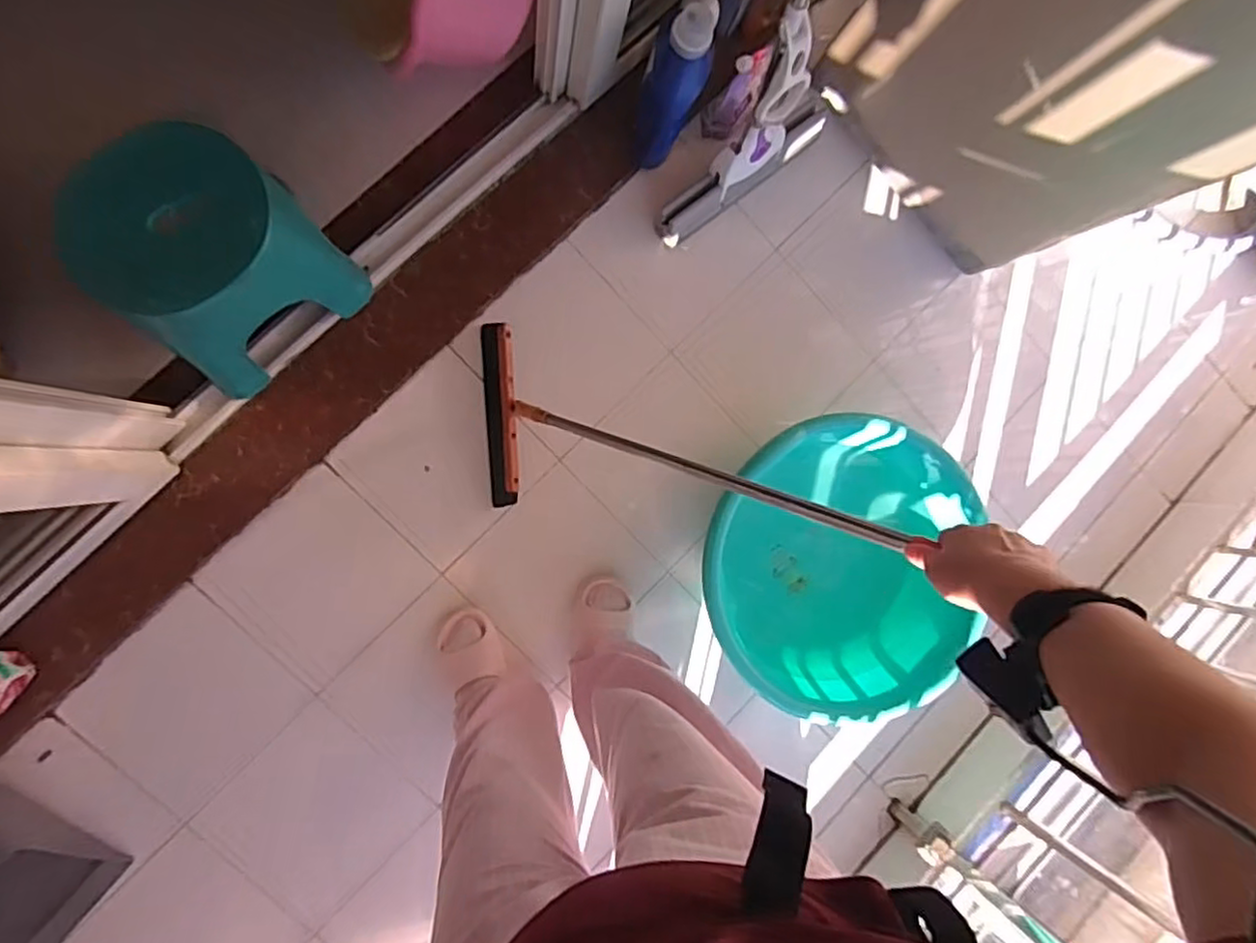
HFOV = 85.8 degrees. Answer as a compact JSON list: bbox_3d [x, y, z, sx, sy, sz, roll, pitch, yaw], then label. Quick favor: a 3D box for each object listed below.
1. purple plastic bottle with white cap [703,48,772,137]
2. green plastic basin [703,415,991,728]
[{"bbox_3d":[0.189,-0.649,1.182,0.073,0.227,0.091,30,87,-8],"label":"purple plastic bottle with white cap"},{"bbox_3d":[0.377,0.170,1.265,0.508,0.189,0.497,0,91,-9],"label":"green plastic basin"}]

